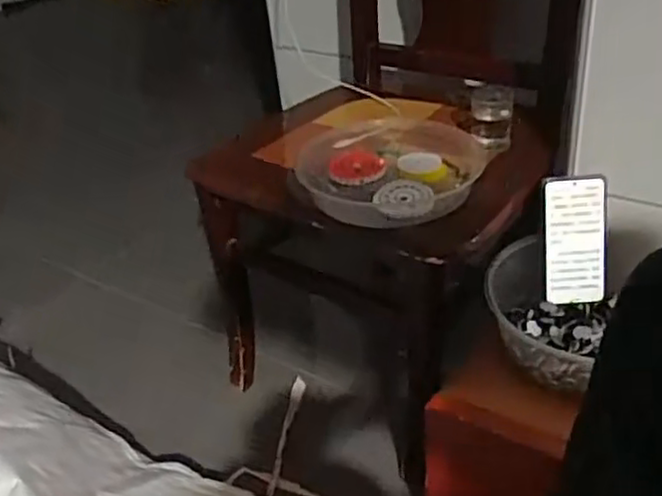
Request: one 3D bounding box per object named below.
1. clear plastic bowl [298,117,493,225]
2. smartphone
[{"bbox_3d":[0.067,-0.103,0.927,0.245,0.062,0.258,-4,34,3],"label":"clear plastic bowl"},{"bbox_3d":[0.308,-0.010,0.890,0.079,0.163,0.009,-6,15,4],"label":"smartphone"}]

